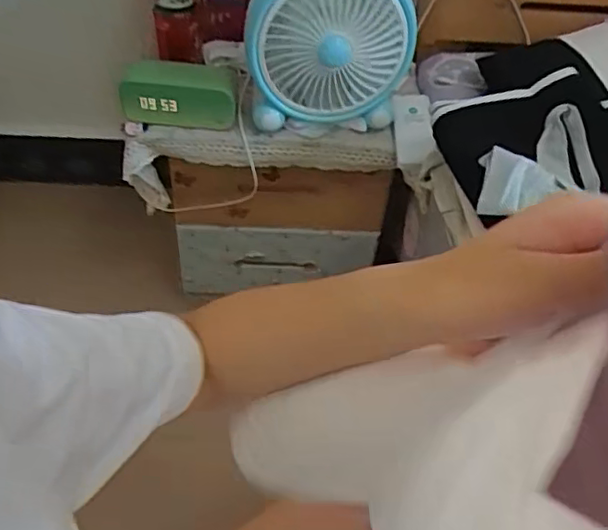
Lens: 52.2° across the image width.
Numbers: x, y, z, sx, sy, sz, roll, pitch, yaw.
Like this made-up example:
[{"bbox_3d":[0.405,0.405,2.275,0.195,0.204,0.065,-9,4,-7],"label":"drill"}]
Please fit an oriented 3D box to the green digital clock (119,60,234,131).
[{"bbox_3d":[-0.162,-0.228,0.807,0.145,0.076,0.063,2,48,-3],"label":"green digital clock"}]

